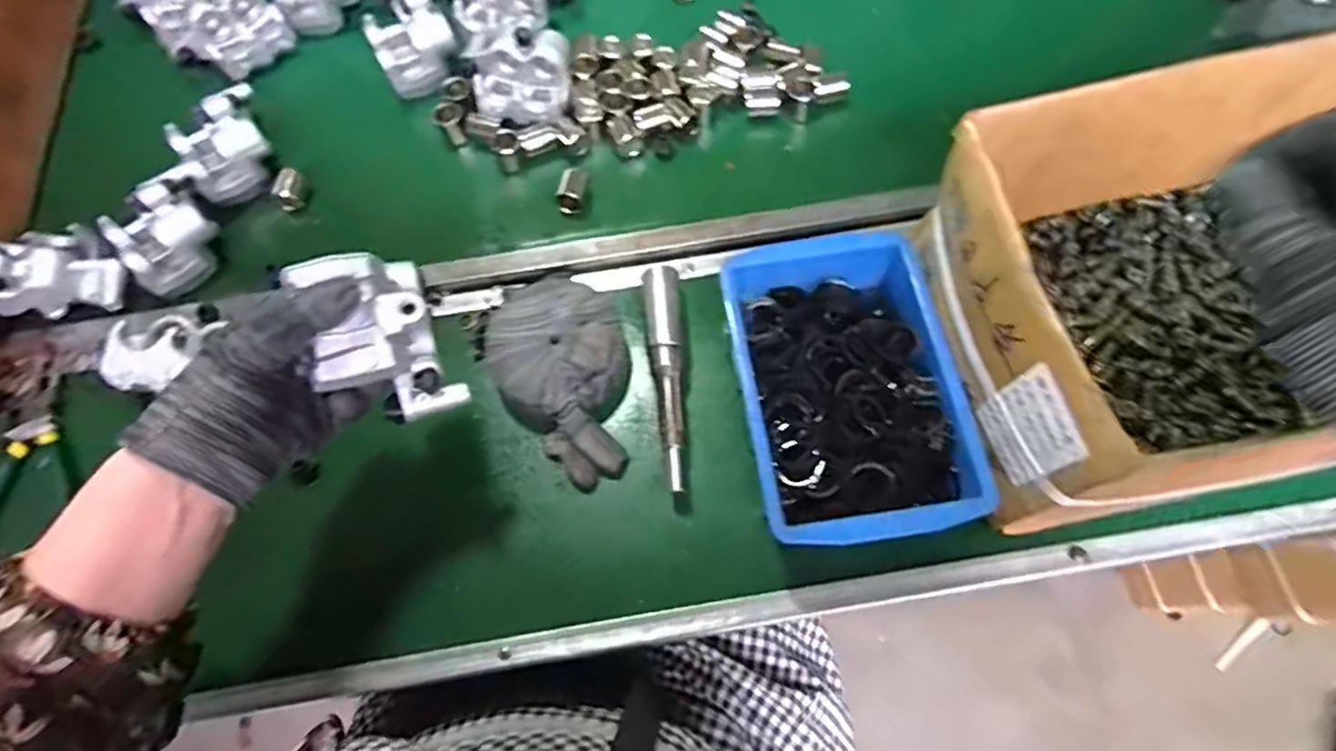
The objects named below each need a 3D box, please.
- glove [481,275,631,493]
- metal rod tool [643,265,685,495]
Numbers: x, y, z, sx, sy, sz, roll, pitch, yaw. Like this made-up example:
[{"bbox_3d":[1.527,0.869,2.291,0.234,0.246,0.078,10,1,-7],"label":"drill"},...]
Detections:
[{"bbox_3d":[-0.074,-0.001,0.462,0.097,0.034,0.158,-25,71,-7],"label":"glove"},{"bbox_3d":[0.002,-0.002,0.466,0.025,0.030,0.173,-6,70,0],"label":"metal rod tool"}]

